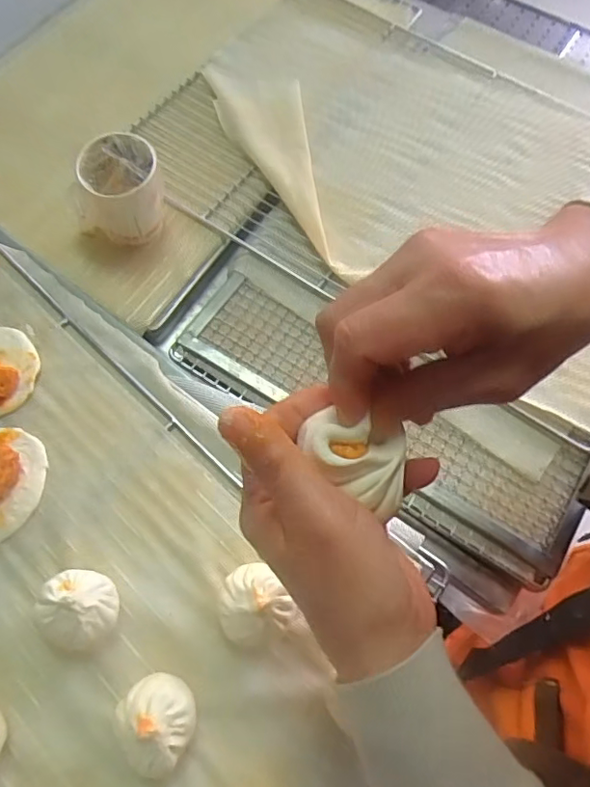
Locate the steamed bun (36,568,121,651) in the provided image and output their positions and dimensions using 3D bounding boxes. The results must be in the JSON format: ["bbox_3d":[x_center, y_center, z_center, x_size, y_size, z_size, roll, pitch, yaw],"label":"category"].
[{"bbox_3d":[-0.153,0.152,0.385,0.051,0.043,0.050,0,67,0],"label":"steamed bun"}]

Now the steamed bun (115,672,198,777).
[{"bbox_3d":[-0.093,0.218,0.361,0.050,0.044,0.053,0,67,0],"label":"steamed bun"}]

